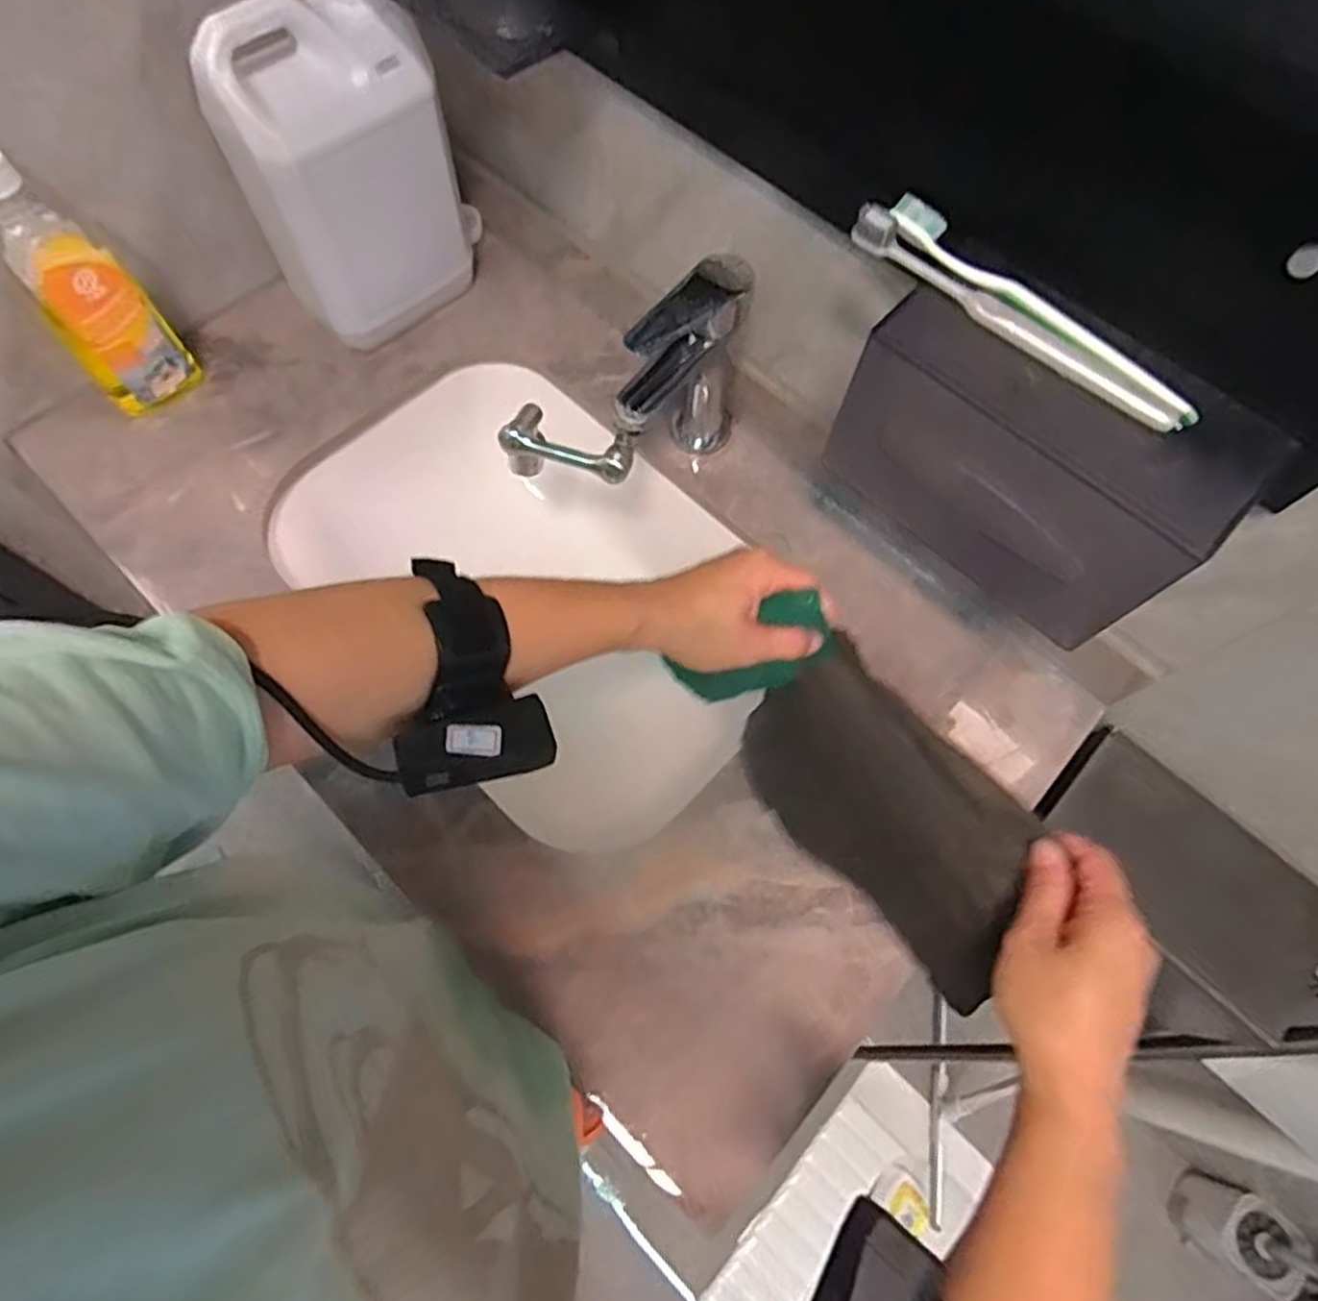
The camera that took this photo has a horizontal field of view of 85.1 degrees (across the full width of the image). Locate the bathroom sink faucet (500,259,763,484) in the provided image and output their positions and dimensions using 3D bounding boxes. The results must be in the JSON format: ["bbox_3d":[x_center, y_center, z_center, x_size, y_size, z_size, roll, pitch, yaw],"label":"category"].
[{"bbox_3d":[-0.023,-0.190,0.549,0.087,0.164,0.189,39,71,12],"label":"bathroom sink faucet"}]

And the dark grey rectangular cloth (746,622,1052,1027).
[{"bbox_3d":[0.132,0.101,0.434,0.023,0.133,0.201,-9,52,-39],"label":"dark grey rectangular cloth"}]

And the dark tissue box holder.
[{"bbox_3d":[0.192,-0.100,0.389,0.185,0.111,0.070,36,70,11],"label":"dark tissue box holder"}]

